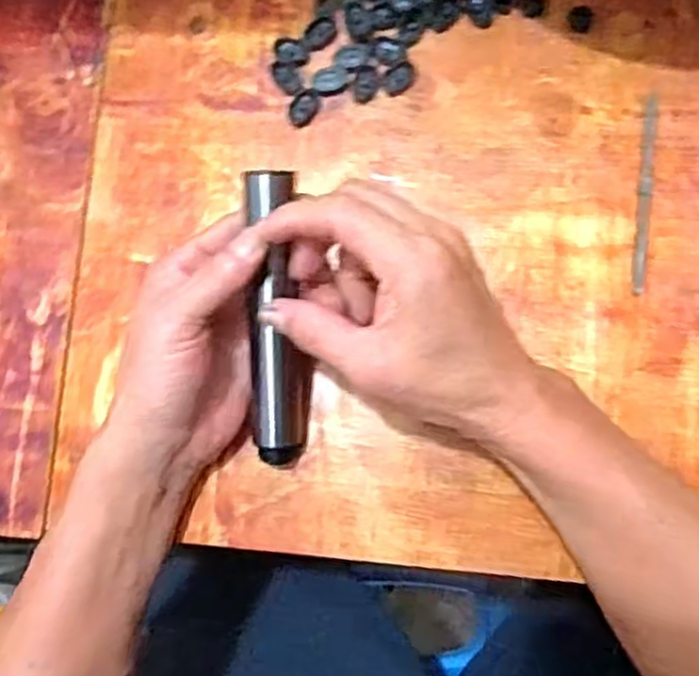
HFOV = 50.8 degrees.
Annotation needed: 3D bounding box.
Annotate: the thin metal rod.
[{"bbox_3d":[0.162,-0.080,0.401,0.007,0.004,0.112,6,83,7],"label":"thin metal rod"}]

